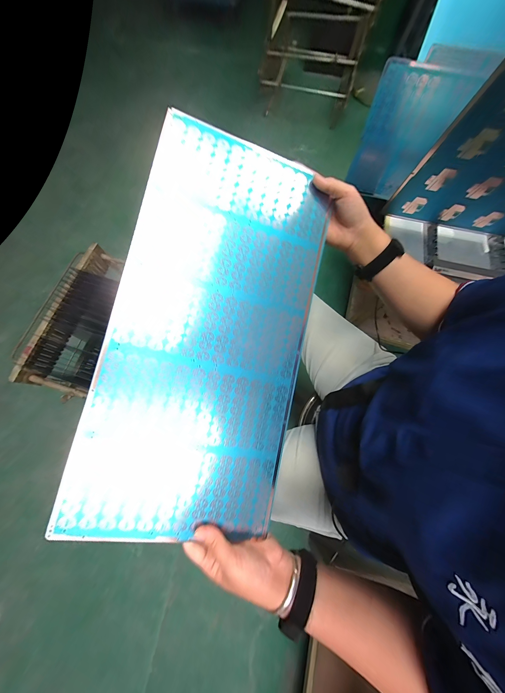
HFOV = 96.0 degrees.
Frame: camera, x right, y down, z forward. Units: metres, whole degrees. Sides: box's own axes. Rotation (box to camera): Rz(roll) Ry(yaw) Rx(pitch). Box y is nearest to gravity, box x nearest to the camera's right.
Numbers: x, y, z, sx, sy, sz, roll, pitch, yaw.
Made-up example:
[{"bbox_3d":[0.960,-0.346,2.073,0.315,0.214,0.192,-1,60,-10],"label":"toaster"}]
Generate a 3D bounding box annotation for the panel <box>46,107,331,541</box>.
[{"bbox_3d":[-0.045,-0.025,0.298,0.243,0.011,0.501,14,84,-14],"label":"panel"}]

